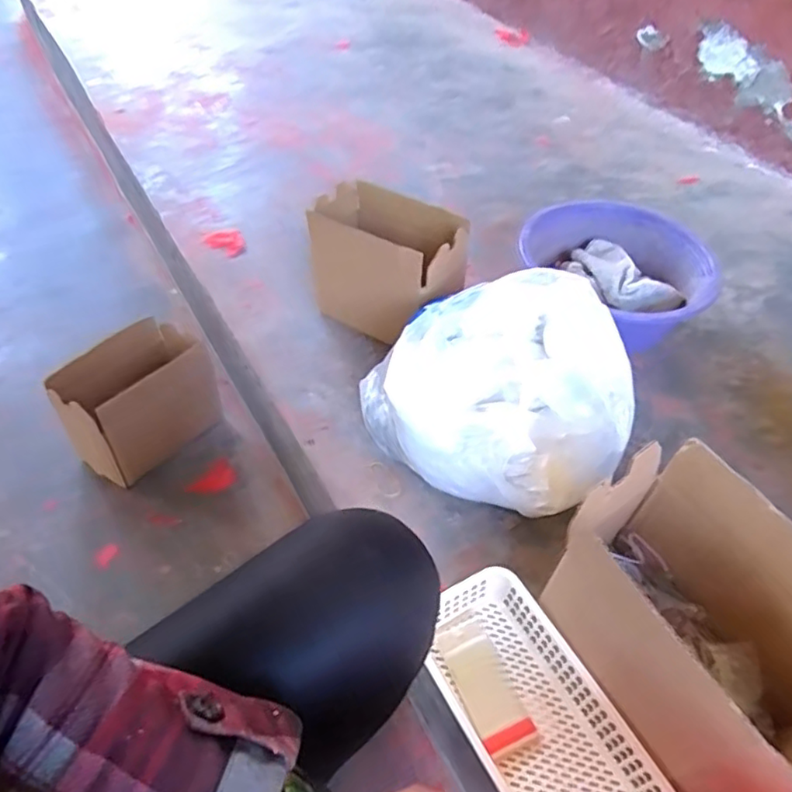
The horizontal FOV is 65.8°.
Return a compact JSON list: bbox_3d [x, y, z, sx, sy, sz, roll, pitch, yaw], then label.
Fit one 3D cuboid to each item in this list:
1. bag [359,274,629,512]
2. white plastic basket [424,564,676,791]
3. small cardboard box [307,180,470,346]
[{"bbox_3d":[0.121,-0.014,0.737,0.255,0.172,0.291,-35,60,-29],"label":"bag"},{"bbox_3d":[0.133,0.302,0.582,0.125,0.048,0.263,-25,55,-21],"label":"white plastic basket"},{"bbox_3d":[-0.012,-0.186,0.887,0.219,0.165,0.133,30,55,21],"label":"small cardboard box"}]

